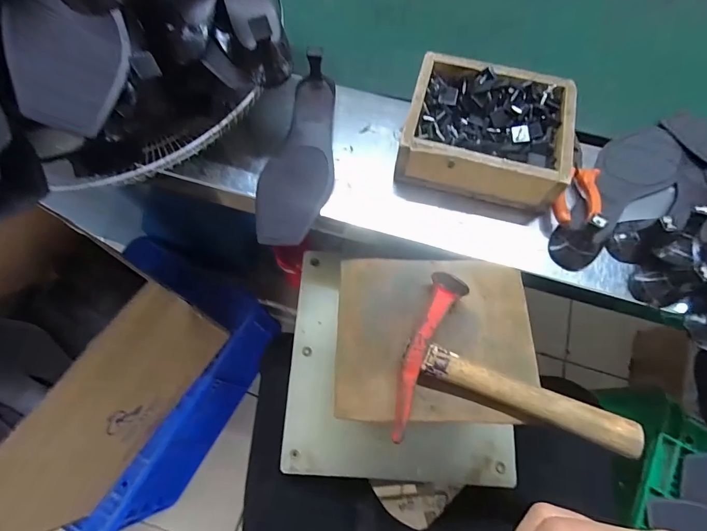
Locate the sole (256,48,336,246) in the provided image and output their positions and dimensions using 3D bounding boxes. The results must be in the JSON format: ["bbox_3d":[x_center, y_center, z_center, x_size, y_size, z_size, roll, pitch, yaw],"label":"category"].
[{"bbox_3d":[-0.063,-0.144,0.446,0.085,0.061,0.239,8,69,3],"label":"sole"}]

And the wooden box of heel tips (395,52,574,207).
[{"bbox_3d":[0.154,-0.155,0.437,0.177,0.064,0.158,15,69,6],"label":"wooden box of heel tips"}]

